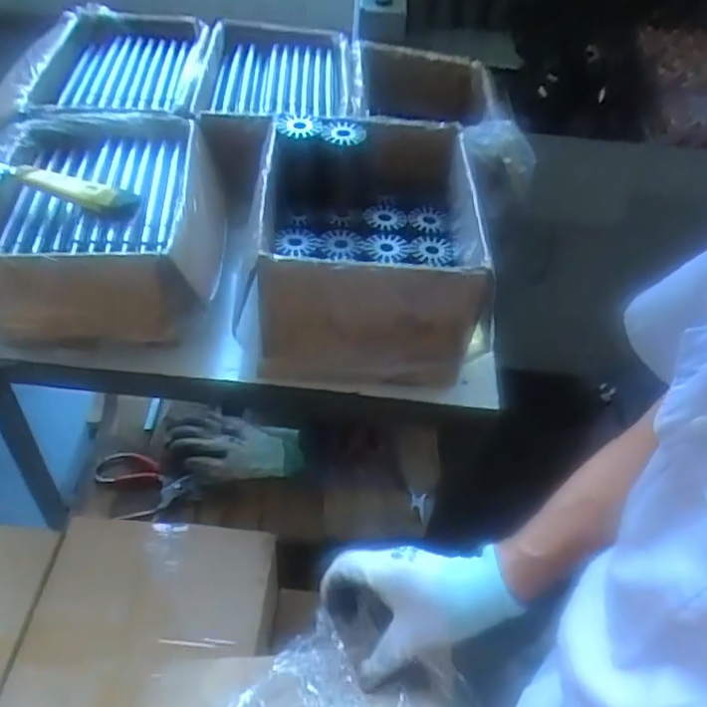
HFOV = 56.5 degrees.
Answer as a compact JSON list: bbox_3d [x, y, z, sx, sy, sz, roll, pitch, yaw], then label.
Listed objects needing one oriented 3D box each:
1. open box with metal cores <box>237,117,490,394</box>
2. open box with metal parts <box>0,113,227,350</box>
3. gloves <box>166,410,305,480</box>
[{"bbox_3d":[0.014,-0.124,0.735,0.245,0.152,0.296,7,48,0],"label":"open box with metal cores"},{"bbox_3d":[-0.301,-0.146,0.734,0.269,0.118,0.274,3,48,-4],"label":"open box with metal parts"},{"bbox_3d":[-0.176,0.133,0.958,0.210,0.045,0.100,11,48,3],"label":"gloves"}]

